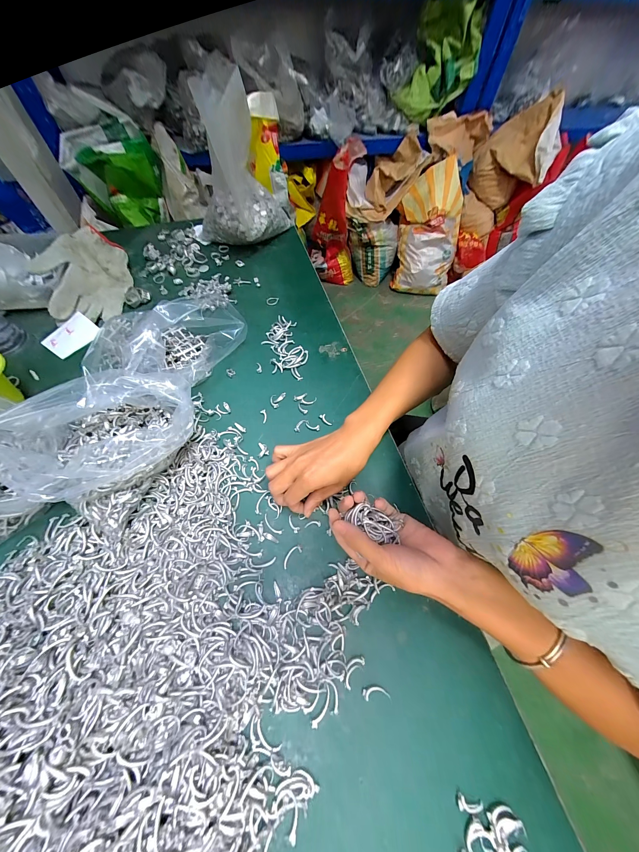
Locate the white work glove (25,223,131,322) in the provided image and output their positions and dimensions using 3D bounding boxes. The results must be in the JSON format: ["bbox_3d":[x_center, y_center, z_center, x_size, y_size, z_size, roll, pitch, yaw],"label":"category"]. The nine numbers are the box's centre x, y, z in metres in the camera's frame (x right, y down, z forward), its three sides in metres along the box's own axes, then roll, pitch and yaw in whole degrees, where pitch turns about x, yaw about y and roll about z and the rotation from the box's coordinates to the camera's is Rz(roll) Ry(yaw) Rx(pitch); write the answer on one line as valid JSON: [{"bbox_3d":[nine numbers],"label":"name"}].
[{"bbox_3d":[-0.399,-0.261,0.461,0.109,0.061,0.156,-10,63,-9],"label":"white work glove"}]

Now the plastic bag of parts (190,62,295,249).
[{"bbox_3d":[-0.146,-0.471,0.496,0.125,0.232,0.175,35,64,15],"label":"plastic bag of parts"}]

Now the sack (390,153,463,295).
[{"bbox_3d":[0.613,-1.076,1.511,0.327,0.602,0.141,0,33,3],"label":"sack"}]

